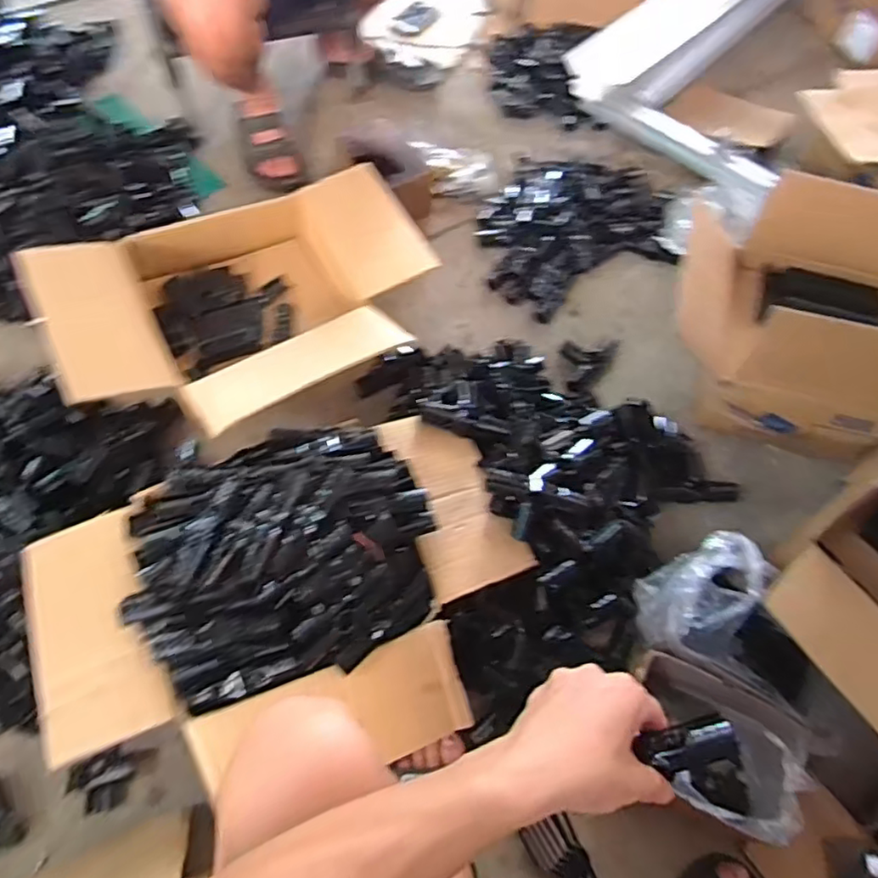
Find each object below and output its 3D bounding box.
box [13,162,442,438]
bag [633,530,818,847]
[{"bbox_3d":[-0.277,-0.214,0.967,0.559,0.182,0.413,-30,67,-20],"label":"box"},{"bbox_3d":[0.354,0.299,0.785,0.159,0.132,0.340,3,60,-3],"label":"bag"}]

